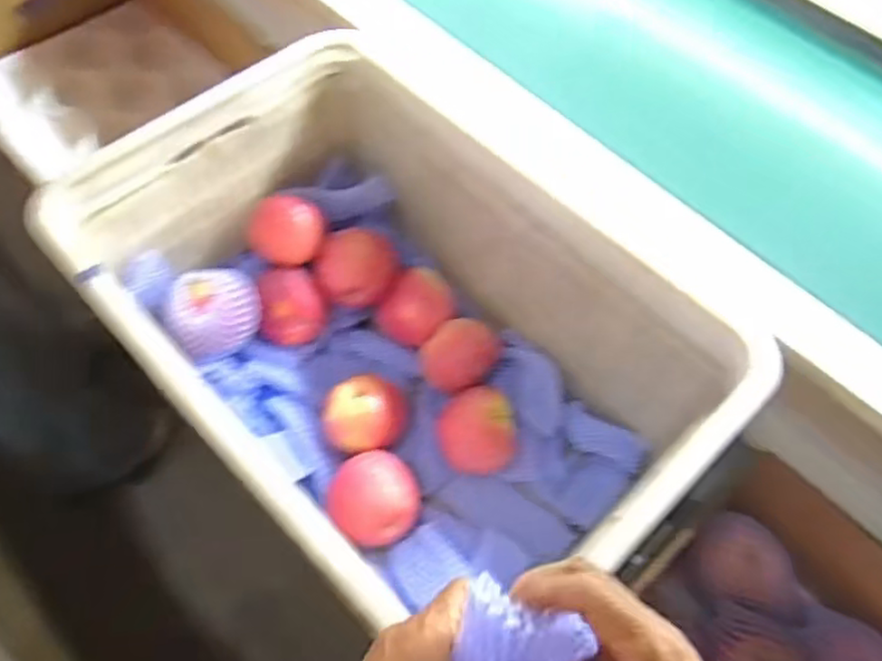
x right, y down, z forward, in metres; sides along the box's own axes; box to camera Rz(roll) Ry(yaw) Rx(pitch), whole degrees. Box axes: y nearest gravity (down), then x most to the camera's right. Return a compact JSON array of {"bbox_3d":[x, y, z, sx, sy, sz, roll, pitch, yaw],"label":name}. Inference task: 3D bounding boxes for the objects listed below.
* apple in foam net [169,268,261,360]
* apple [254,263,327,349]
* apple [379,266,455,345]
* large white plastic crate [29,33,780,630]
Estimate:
[{"bbox_3d":[-0.222,-0.014,0.669,0.084,0.073,0.071,-21,63,-16],"label":"apple in foam net"},{"bbox_3d":[-0.158,-0.028,0.714,0.065,0.061,0.068,2,59,-3],"label":"apple"},{"bbox_3d":[-0.025,-0.023,0.770,0.074,0.065,0.078,36,63,16],"label":"apple"},{"bbox_3d":[-0.044,0.028,0.640,0.352,0.270,0.516,-39,69,-23],"label":"large white plastic crate"}]

